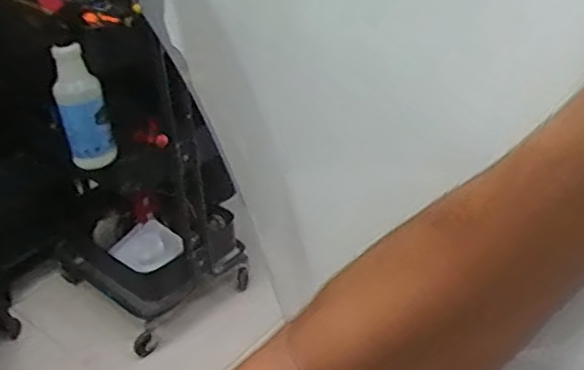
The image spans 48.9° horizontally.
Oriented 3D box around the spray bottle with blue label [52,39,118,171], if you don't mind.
[{"bbox_3d":[-0.411,-0.157,1.252,0.087,0.246,0.085,-14,34,-17],"label":"spray bottle with blue label"}]

